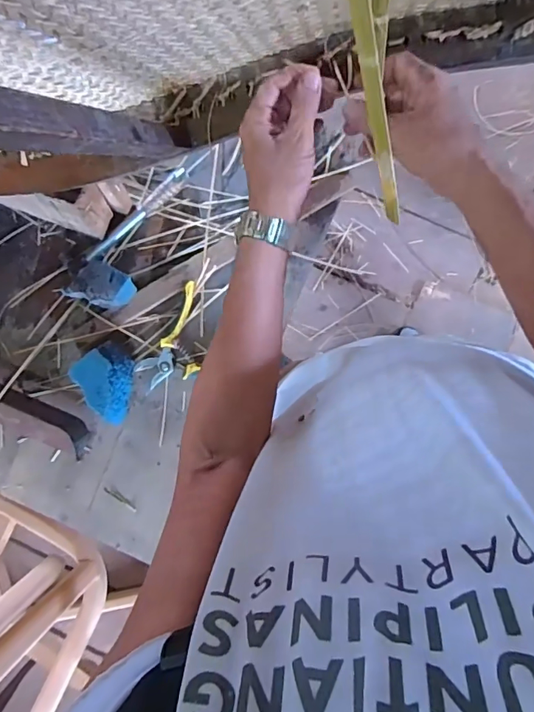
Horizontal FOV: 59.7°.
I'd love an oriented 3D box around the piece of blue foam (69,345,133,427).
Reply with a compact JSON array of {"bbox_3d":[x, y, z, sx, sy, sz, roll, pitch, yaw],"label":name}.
[{"bbox_3d":[-0.240,0.045,0.721,0.080,0.058,0.112,-26,92,6],"label":"piece of blue foam"}]

